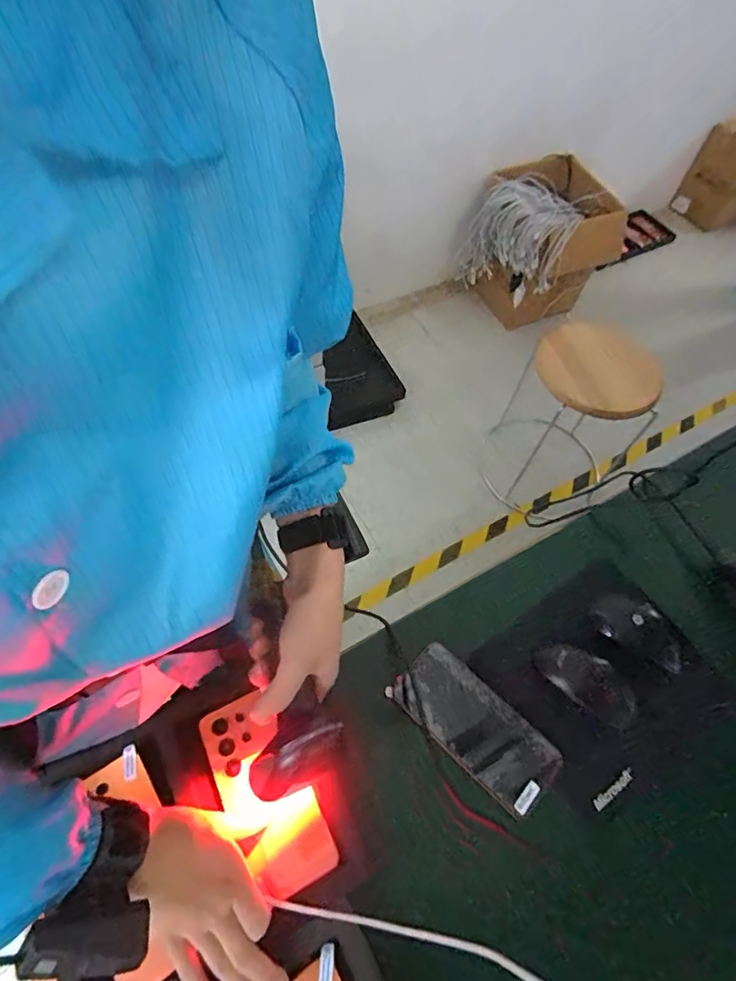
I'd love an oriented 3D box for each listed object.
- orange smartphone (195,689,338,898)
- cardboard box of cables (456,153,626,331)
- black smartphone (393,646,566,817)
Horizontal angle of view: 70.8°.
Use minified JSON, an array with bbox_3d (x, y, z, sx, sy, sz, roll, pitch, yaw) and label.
[{"bbox_3d":[-0.097,0.281,0.487,0.072,0.007,0.169,-26,65,-18],"label":"orange smartphone"},{"bbox_3d":[0.568,-0.812,1.717,0.393,0.333,0.400,-27,65,-19],"label":"cardboard box of cables"},{"bbox_3d":[0.110,0.240,0.534,0.167,0.009,0.079,40,64,18],"label":"black smartphone"}]

